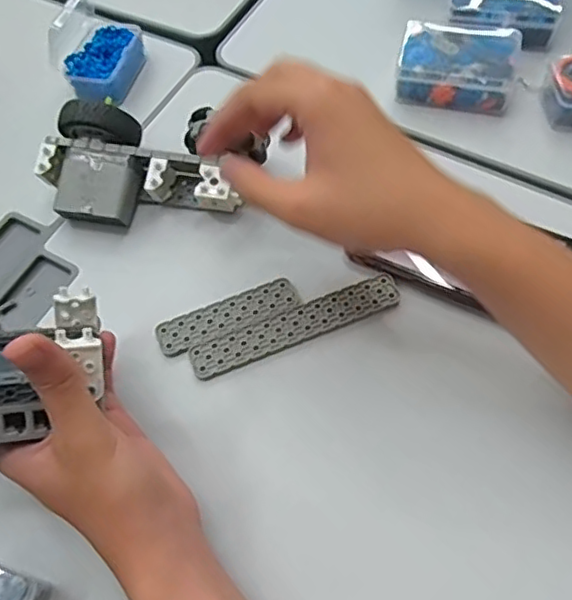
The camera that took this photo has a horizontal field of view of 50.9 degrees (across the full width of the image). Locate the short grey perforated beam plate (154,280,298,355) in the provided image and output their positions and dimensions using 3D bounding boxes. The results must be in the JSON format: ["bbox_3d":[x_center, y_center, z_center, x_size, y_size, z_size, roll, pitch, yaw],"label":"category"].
[{"bbox_3d":[-0.040,0.010,0.420,0.100,0.004,0.026,-22,62,-9],"label":"short grey perforated beam plate"}]

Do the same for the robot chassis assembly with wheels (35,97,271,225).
[{"bbox_3d":[-0.101,-0.100,0.448,0.163,0.054,0.077,0,61,3],"label":"robot chassis assembly with wheels"}]

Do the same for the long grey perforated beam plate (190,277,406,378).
[{"bbox_3d":[0.008,0.016,0.415,0.149,0.004,0.025,-20,62,-8],"label":"long grey perforated beam plate"}]

